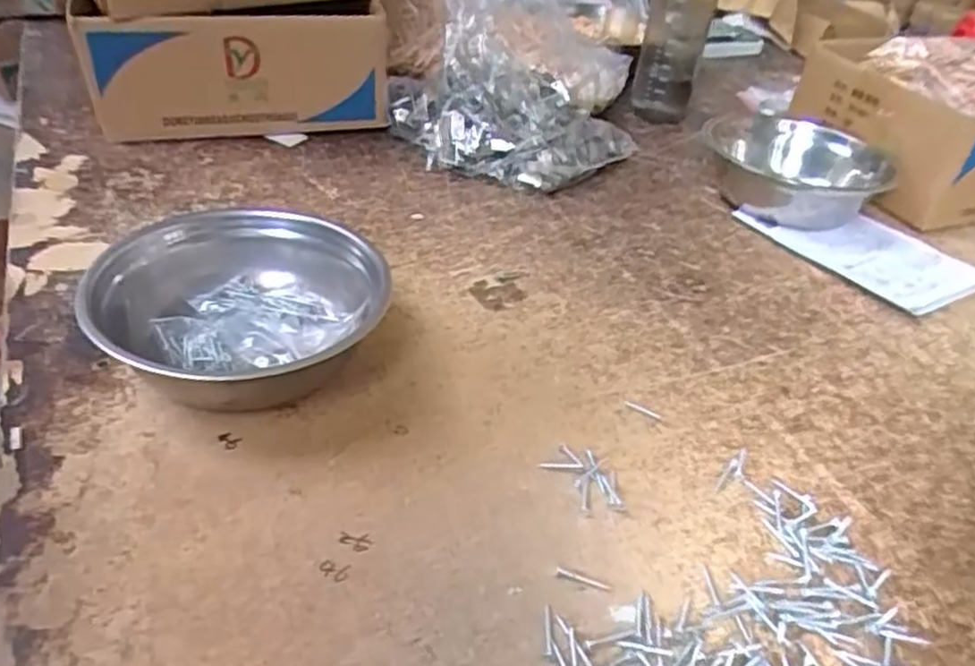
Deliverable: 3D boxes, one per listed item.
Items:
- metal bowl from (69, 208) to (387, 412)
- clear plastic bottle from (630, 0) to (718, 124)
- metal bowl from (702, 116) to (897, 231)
[{"bbox_3d":[-0.175,-0.018,0.525,0.189,0.070,0.179,5,38,-4],"label":"metal bowl"},{"bbox_3d":[0.253,-0.407,0.958,0.082,0.234,0.062,16,38,11],"label":"clear plastic bottle"},{"bbox_3d":[0.347,-0.185,0.834,0.197,0.073,0.197,5,38,-4],"label":"metal bowl"}]

